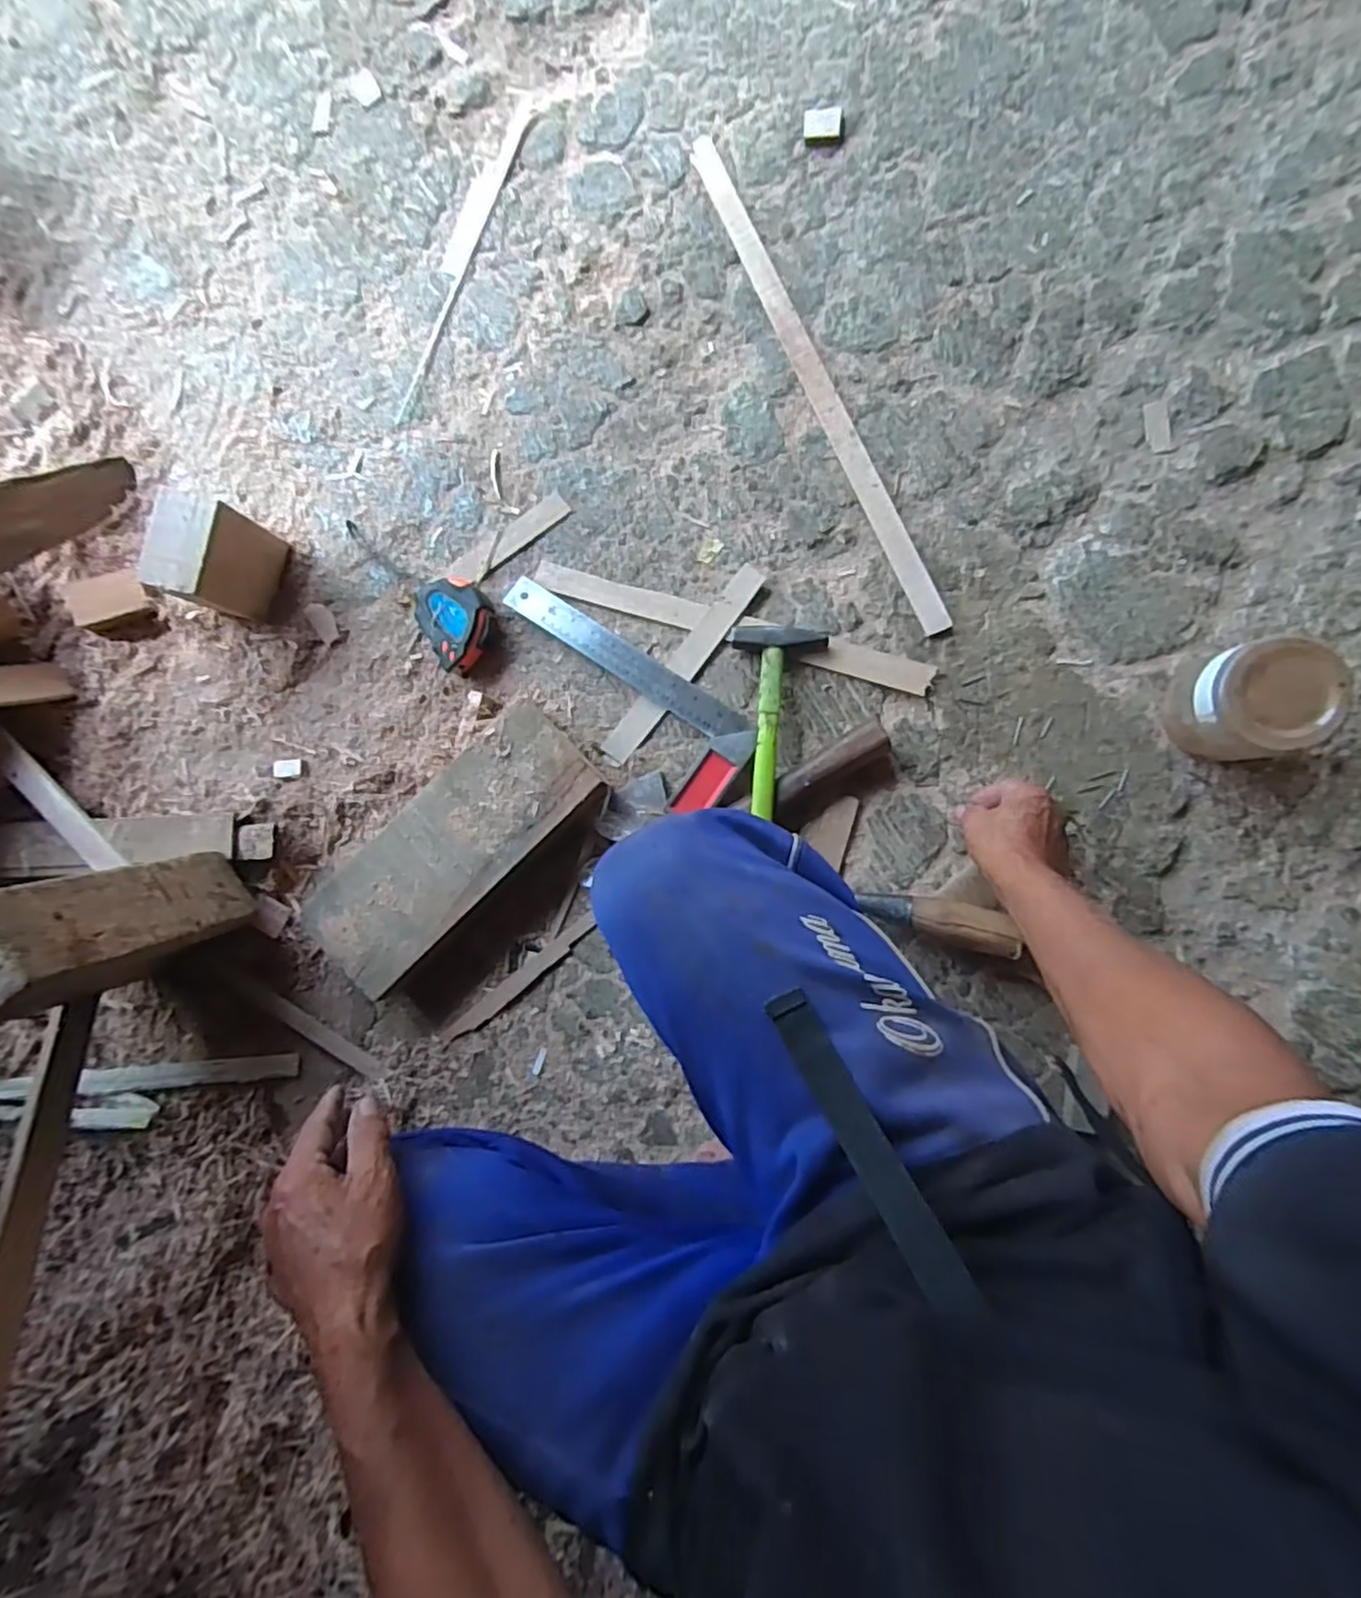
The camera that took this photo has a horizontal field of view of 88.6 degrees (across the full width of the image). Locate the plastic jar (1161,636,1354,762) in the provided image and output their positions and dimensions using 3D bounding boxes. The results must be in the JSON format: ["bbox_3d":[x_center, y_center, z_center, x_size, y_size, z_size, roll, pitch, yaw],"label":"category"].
[{"bbox_3d":[0.480,-0.084,0.595,0.094,0.098,0.095,0,88,8],"label":"plastic jar"}]

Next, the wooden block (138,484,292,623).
[{"bbox_3d":[-0.463,-0.239,0.700,0.062,0.116,0.096,20,91,8],"label":"wooden block"}]

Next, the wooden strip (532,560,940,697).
[{"bbox_3d":[0.047,-0.175,0.700,0.410,0.010,0.030,18,91,8],"label":"wooden strip"}]

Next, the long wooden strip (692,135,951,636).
[{"bbox_3d":[0.135,-0.416,0.694,0.024,0.009,0.560,-24,85,7],"label":"long wooden strip"}]

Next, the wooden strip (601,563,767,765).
[{"bbox_3d":[0.003,-0.135,0.706,0.034,0.008,0.234,40,96,16],"label":"wooden strip"}]

